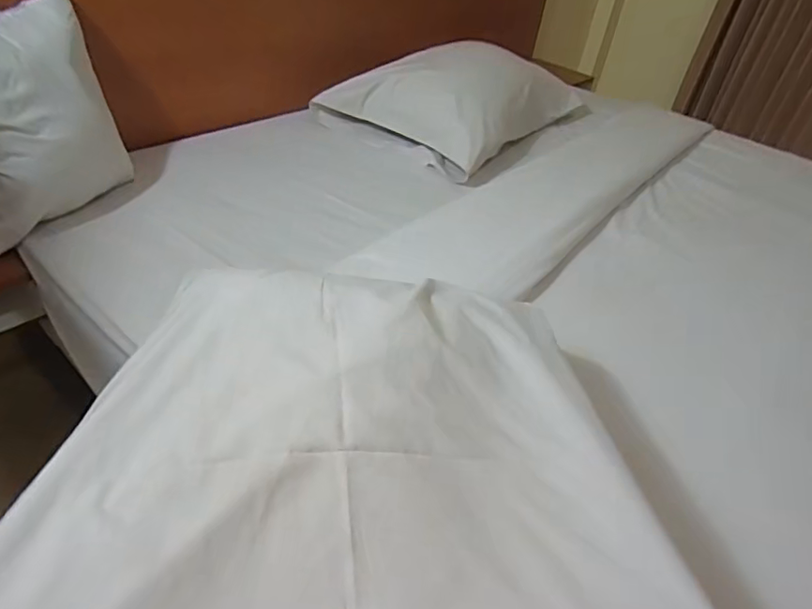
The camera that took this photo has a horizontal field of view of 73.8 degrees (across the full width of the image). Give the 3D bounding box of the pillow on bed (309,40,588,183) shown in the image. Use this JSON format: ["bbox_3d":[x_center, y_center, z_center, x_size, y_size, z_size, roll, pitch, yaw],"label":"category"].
[{"bbox_3d":[0.153,-0.597,1.470,0.438,0.193,0.640,27,43,23],"label":"pillow on bed"}]

